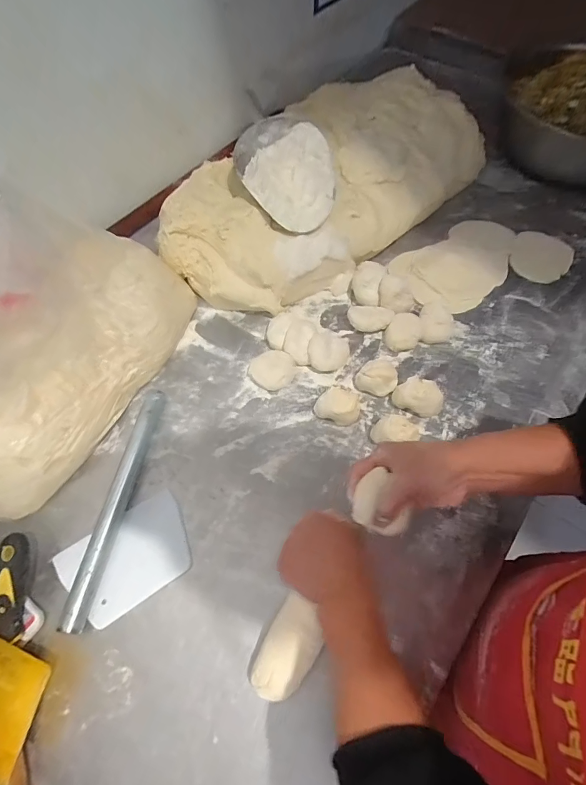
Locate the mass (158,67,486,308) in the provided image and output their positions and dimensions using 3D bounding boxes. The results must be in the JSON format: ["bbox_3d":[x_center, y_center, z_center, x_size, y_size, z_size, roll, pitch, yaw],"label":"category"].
[{"bbox_3d":[0.049,-0.379,0.689,0.598,0.154,0.308,-37,68,-18],"label":"mass"}]

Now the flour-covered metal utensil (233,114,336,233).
[{"bbox_3d":[-0.007,-0.350,0.607,0.151,0.052,0.199,-33,67,-17],"label":"flour-covered metal utensil"}]

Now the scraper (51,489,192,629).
[{"bbox_3d":[-0.198,0.199,0.465,0.149,0.005,0.103,-32,66,-13],"label":"scraper"}]

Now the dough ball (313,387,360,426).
[{"bbox_3d":[0.062,0.017,0.541,0.060,0.041,0.043,8,62,3],"label":"dough ball"}]

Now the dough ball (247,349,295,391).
[{"bbox_3d":[-0.031,-0.034,0.576,0.062,0.024,0.056,20,64,10],"label":"dough ball"}]

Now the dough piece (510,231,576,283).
[{"bbox_3d":[0.448,-0.248,0.700,0.102,0.007,0.124,28,65,13],"label":"dough piece"}]

